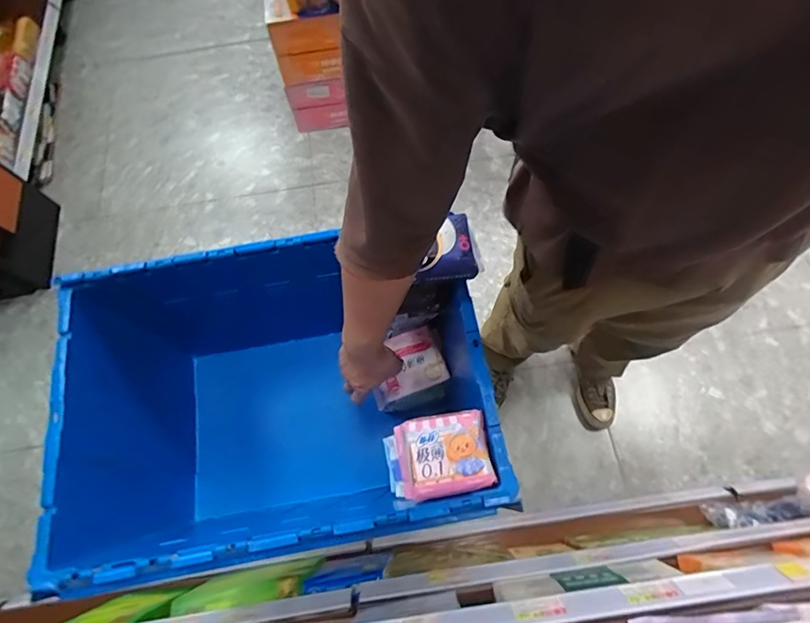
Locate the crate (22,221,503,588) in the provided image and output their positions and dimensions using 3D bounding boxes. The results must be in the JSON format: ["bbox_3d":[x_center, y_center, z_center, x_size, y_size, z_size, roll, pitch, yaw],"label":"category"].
[{"bbox_3d":[-0.176,0.166,0.792,0.572,0.434,0.396,-10,70,-1],"label":"crate"}]

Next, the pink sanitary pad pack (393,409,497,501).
[{"bbox_3d":[0.049,0.181,0.573,0.117,0.043,0.097,-8,70,-1],"label":"pink sanitary pad pack"}]

